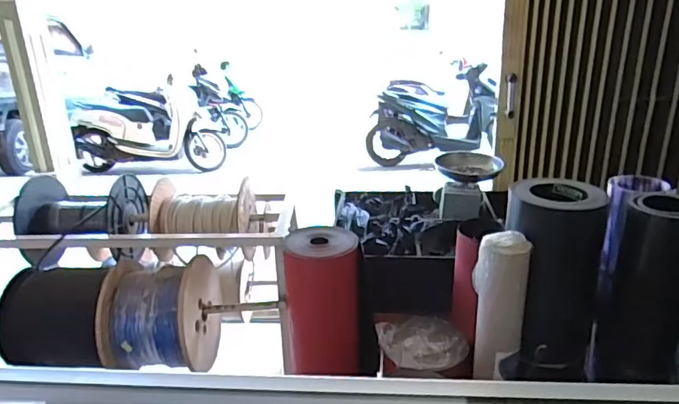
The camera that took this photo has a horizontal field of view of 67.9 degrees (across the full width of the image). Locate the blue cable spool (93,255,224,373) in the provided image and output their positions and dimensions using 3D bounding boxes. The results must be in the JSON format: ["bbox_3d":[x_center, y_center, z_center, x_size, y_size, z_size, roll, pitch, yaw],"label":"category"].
[{"bbox_3d":[-0.528,0.331,1.511,0.266,0.283,0.326,-2,21,1],"label":"blue cable spool"}]

